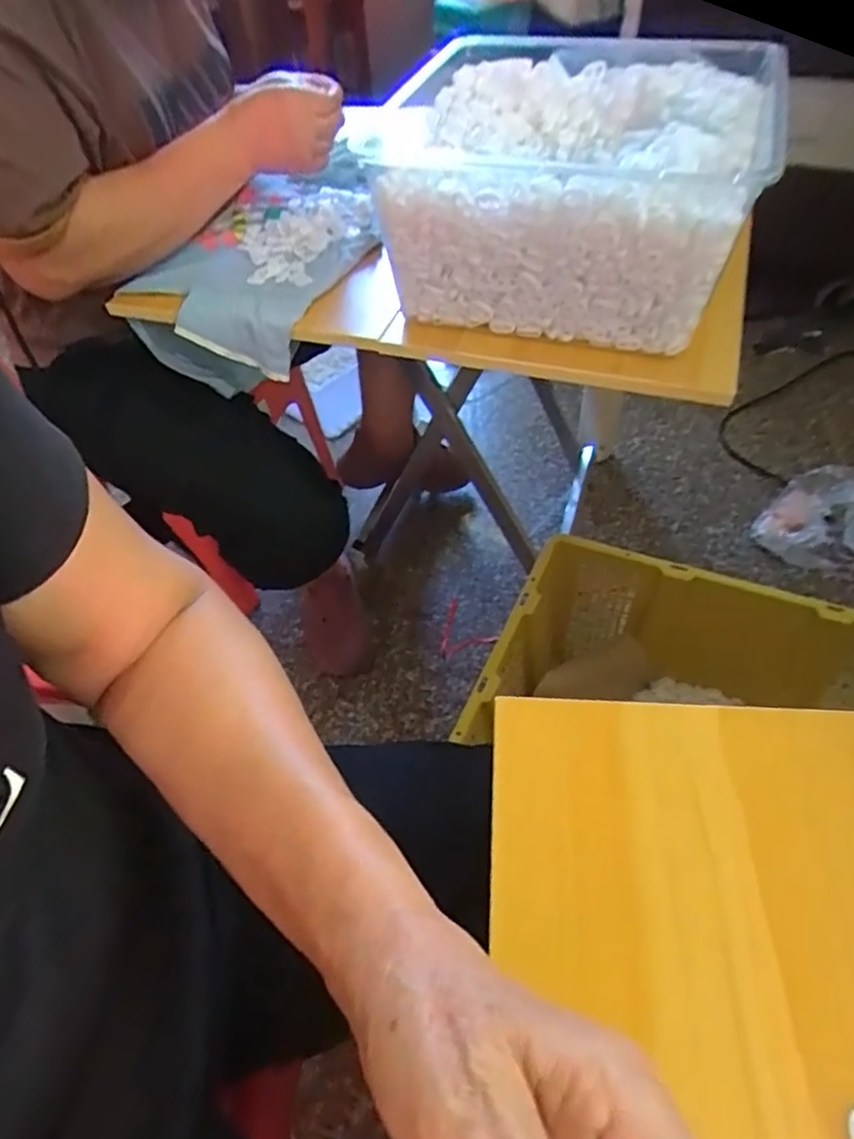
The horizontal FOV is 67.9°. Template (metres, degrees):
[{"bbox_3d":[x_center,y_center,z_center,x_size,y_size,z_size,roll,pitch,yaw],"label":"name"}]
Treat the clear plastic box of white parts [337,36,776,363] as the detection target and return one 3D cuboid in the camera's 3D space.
[{"bbox_3d":[0.133,-0.346,0.583,0.287,0.137,0.326,10,53,13],"label":"clear plastic box of white parts"}]

